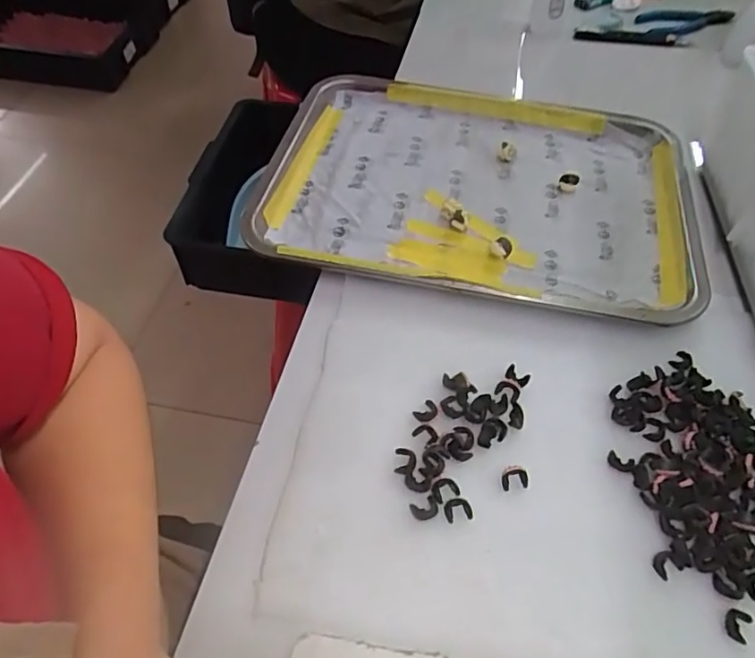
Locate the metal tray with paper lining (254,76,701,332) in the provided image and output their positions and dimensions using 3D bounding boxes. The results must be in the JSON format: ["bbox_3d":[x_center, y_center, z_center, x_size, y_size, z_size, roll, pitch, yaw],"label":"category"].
[{"bbox_3d":[0.091,-0.125,0.490,0.347,0.024,0.263,11,53,8],"label":"metal tray with paper lining"}]

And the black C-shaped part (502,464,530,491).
[{"bbox_3d":[0.081,0.087,0.336,0.015,0.005,0.013,-5,53,-4],"label":"black C-shaped part"}]

